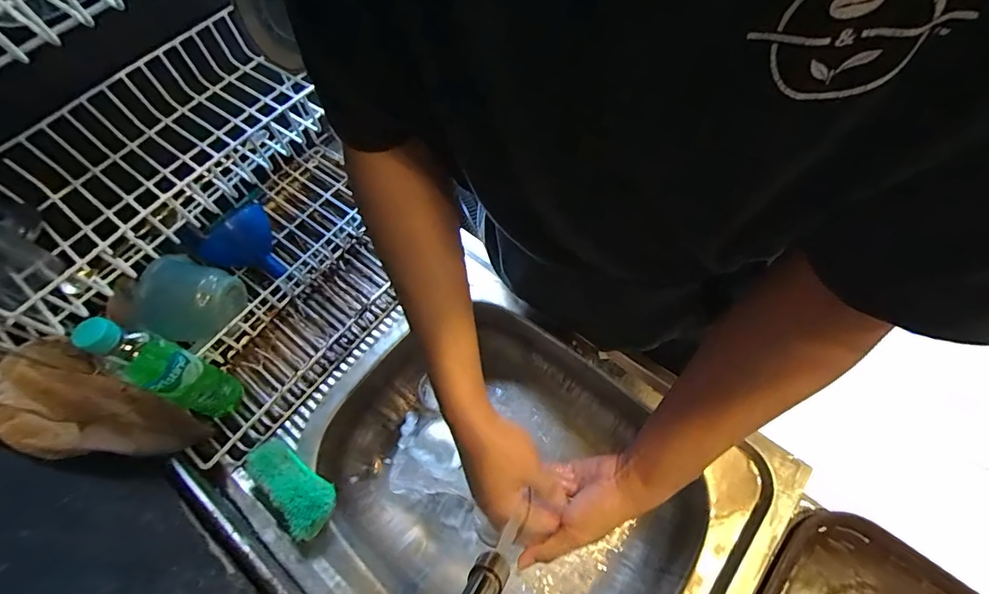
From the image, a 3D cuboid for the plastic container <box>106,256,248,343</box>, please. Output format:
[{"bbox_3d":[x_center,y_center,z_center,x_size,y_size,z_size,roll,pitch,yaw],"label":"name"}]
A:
[{"bbox_3d":[-0.390,0.002,0.562,0.086,0.093,0.107,23,68,12],"label":"plastic container"}]

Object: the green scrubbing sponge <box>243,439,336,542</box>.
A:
[{"bbox_3d":[-0.245,0.221,0.540,0.058,0.028,0.131,-42,70,-16],"label":"green scrubbing sponge"}]

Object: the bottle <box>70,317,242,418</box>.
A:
[{"bbox_3d":[-0.361,0.083,0.498,0.051,0.202,0.054,20,67,11],"label":"bottle"}]

